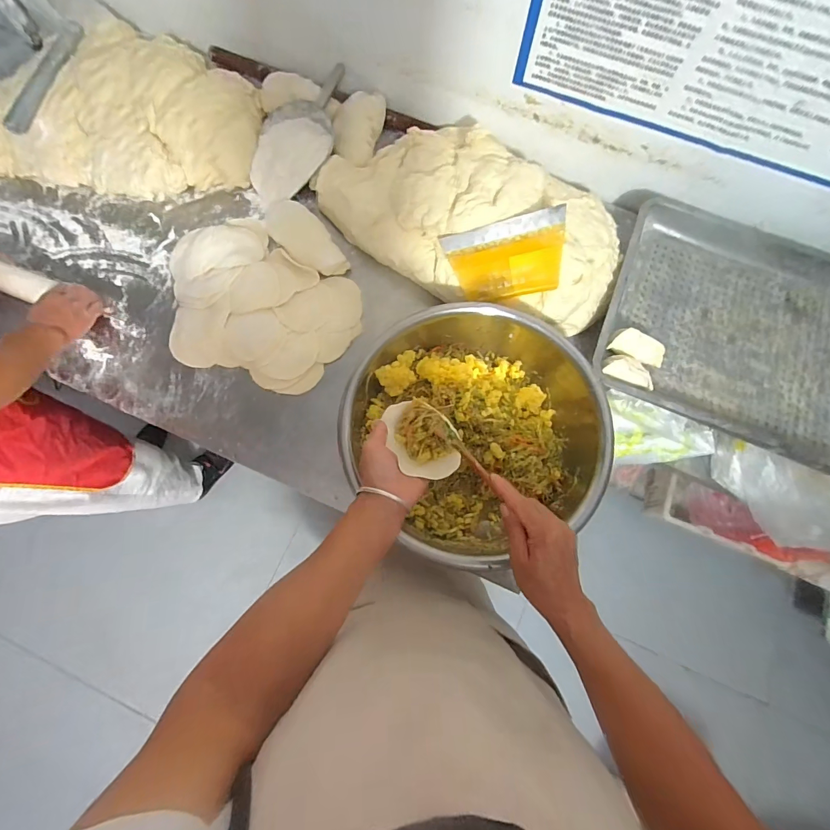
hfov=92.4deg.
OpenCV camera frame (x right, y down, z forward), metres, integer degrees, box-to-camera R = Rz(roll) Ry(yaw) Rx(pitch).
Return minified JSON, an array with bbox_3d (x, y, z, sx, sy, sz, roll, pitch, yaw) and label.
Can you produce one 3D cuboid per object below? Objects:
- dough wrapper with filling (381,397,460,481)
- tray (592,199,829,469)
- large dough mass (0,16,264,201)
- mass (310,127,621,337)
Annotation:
[{"bbox_3d":[0.009,0.027,0.497,0.080,0.042,0.104,-11,76,-4],"label":"dough wrapper with filling"},{"bbox_3d":[0.647,-0.125,0.708,0.611,0.056,0.412,22,76,5],"label":"tray"},{"bbox_3d":[-0.620,-0.650,0.836,0.584,0.093,0.383,3,75,-1],"label":"large dough mass"},{"bbox_3d":[0.092,-0.380,0.733,0.596,0.128,0.331,23,76,5],"label":"mass"}]

